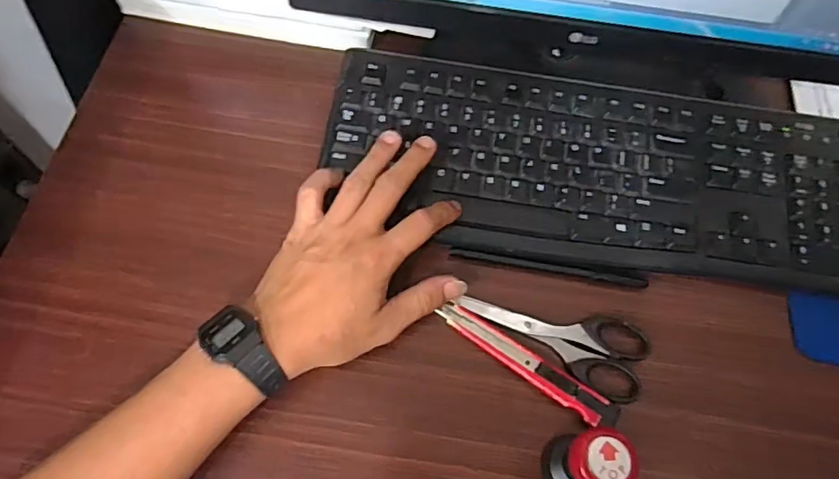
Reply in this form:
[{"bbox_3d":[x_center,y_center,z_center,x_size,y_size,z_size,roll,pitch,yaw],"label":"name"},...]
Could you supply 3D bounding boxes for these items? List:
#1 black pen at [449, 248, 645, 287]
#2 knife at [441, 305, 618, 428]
[{"bbox_3d":[0.098,0.022,0.416,0.148,0.007,0.007,9,73,1],"label":"black pen"},{"bbox_3d":[0.075,0.087,0.381,0.132,0.015,0.019,33,75,8],"label":"knife"}]

